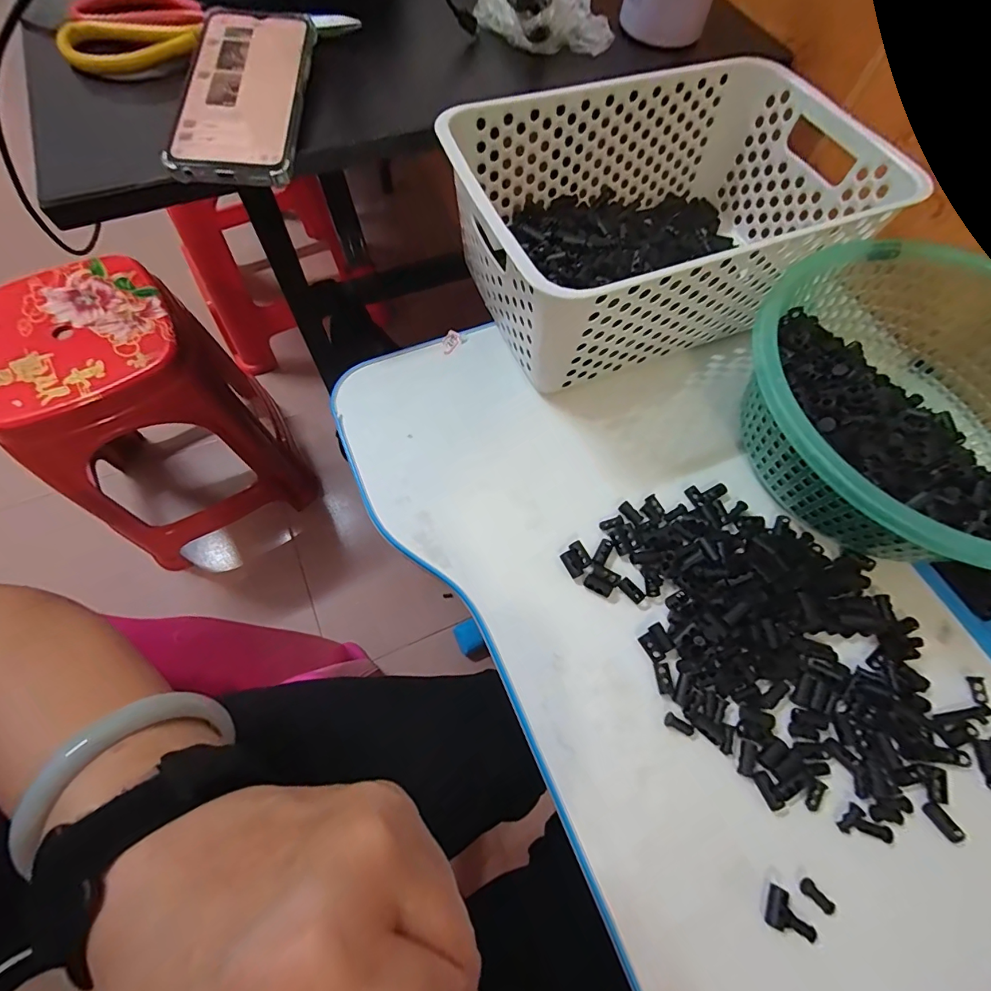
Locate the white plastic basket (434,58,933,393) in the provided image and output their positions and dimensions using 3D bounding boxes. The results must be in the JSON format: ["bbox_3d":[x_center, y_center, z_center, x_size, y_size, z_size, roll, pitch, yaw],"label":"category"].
[{"bbox_3d":[0.131,-0.221,0.371,0.306,0.110,0.201,-21,69,-12],"label":"white plastic basket"}]

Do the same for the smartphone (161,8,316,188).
[{"bbox_3d":[-0.173,-0.279,0.316,0.076,0.012,0.159,0,72,-6],"label":"smartphone"}]

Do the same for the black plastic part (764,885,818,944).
[{"bbox_3d":[0.151,0.214,0.235,0.025,0.006,0.018,20,67,5],"label":"black plastic part"}]

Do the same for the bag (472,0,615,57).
[{"bbox_3d":[0.034,-0.403,0.376,0.095,0.046,0.102,-21,69,-12],"label":"bag"}]

